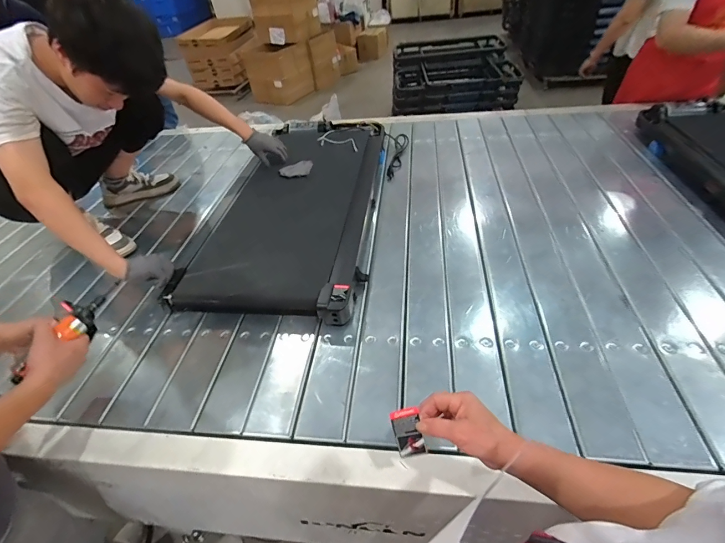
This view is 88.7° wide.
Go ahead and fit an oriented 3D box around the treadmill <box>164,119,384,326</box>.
[{"bbox_3d":[-0.196,-0.263,1.258,0.468,0.126,1.039,-1,40,8],"label":"treadmill"}]

